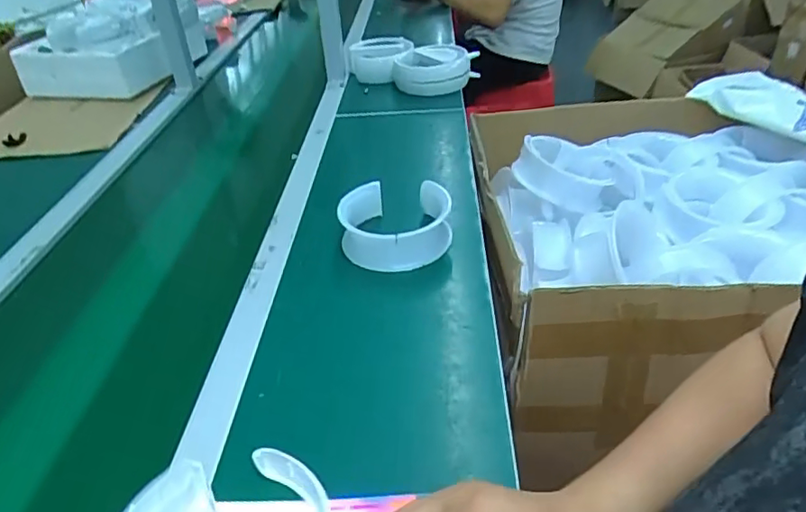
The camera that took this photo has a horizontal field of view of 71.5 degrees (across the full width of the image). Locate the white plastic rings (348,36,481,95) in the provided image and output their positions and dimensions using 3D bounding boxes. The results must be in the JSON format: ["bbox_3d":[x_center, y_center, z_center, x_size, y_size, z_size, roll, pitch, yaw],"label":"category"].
[{"bbox_3d":[0.014,-0.415,1.208,0.290,0.064,0.140,25,44,34],"label":"white plastic rings"}]

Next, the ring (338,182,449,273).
[{"bbox_3d":[-0.009,-0.039,0.709,0.133,0.064,0.122,-2,35,2],"label":"ring"}]

